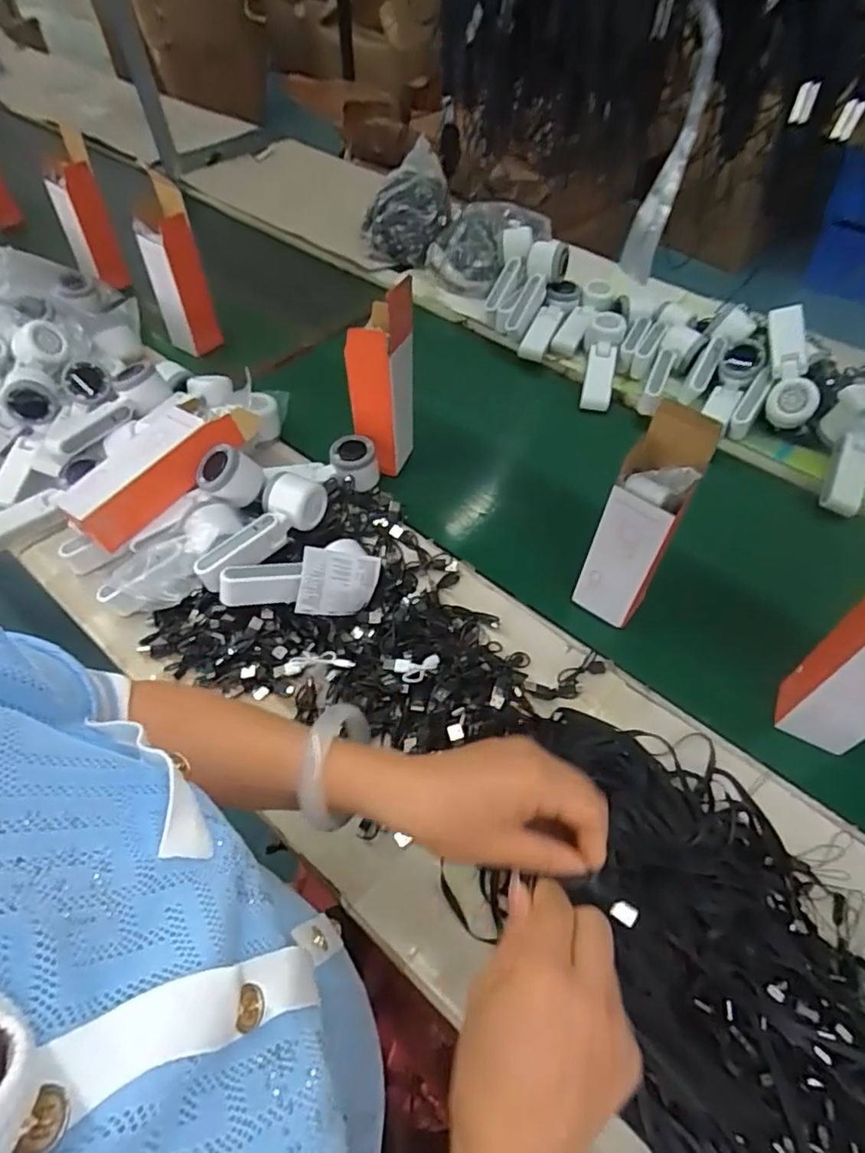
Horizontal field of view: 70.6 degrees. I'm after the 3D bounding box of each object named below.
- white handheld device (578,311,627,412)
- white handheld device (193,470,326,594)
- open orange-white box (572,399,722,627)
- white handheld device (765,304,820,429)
[{"bbox_3d":[0.256,-0.330,0.926,0.054,0.038,0.155,9,81,6],"label":"white handheld device"},{"bbox_3d":[-0.189,-0.047,0.690,0.065,0.058,0.161,24,56,18],"label":"white handheld device"},{"bbox_3d":[0.202,-0.048,0.605,0.069,0.236,0.068,26,57,19],"label":"open orange-white box"},{"bbox_3d":[0.474,-0.282,0.812,0.062,0.041,0.156,2,82,1],"label":"white handheld device"}]

